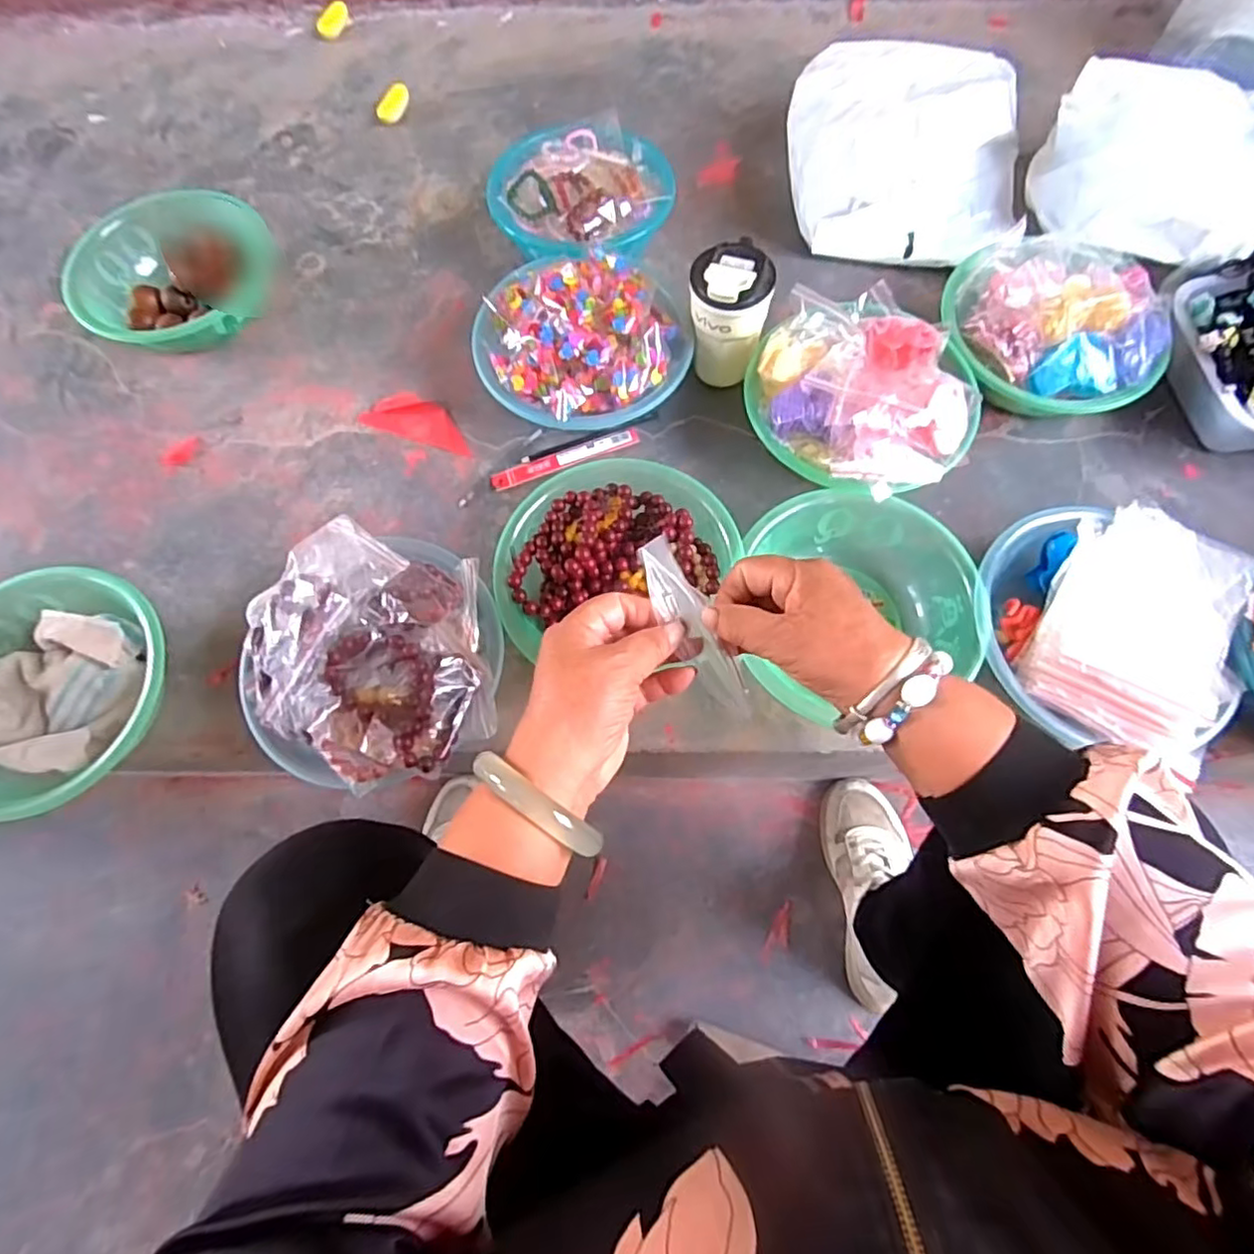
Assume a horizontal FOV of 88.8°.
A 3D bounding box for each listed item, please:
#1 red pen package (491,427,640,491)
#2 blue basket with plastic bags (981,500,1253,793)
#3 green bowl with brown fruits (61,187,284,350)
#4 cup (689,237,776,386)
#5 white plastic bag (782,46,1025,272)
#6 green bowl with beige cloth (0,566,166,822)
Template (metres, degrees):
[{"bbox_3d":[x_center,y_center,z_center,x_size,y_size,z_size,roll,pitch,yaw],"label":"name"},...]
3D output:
[{"bbox_3d":[-0.069,-0.192,0.731,0.173,0.004,0.026,-19,71,-6],"label":"red pen package"},{"bbox_3d":[0.449,0.002,0.608,0.224,0.104,0.235,0,70,1],"label":"blue basket with plastic bags"},{"bbox_3d":[-0.554,-0.438,0.795,0.213,0.075,0.221,0,70,1],"label":"green bowl with brown fruits"},{"bbox_3d":[0.109,-0.337,0.708,0.081,0.144,0.089,0,70,1],"label":"cup"},{"bbox_3d":[0.361,-0.611,0.824,0.296,0.105,0.316,5,70,3],"label":"white plastic bag"},{"bbox_3d":[-0.552,0.063,0.612,0.215,0.077,0.228,0,70,1],"label":"green bowl with beige cloth"}]

